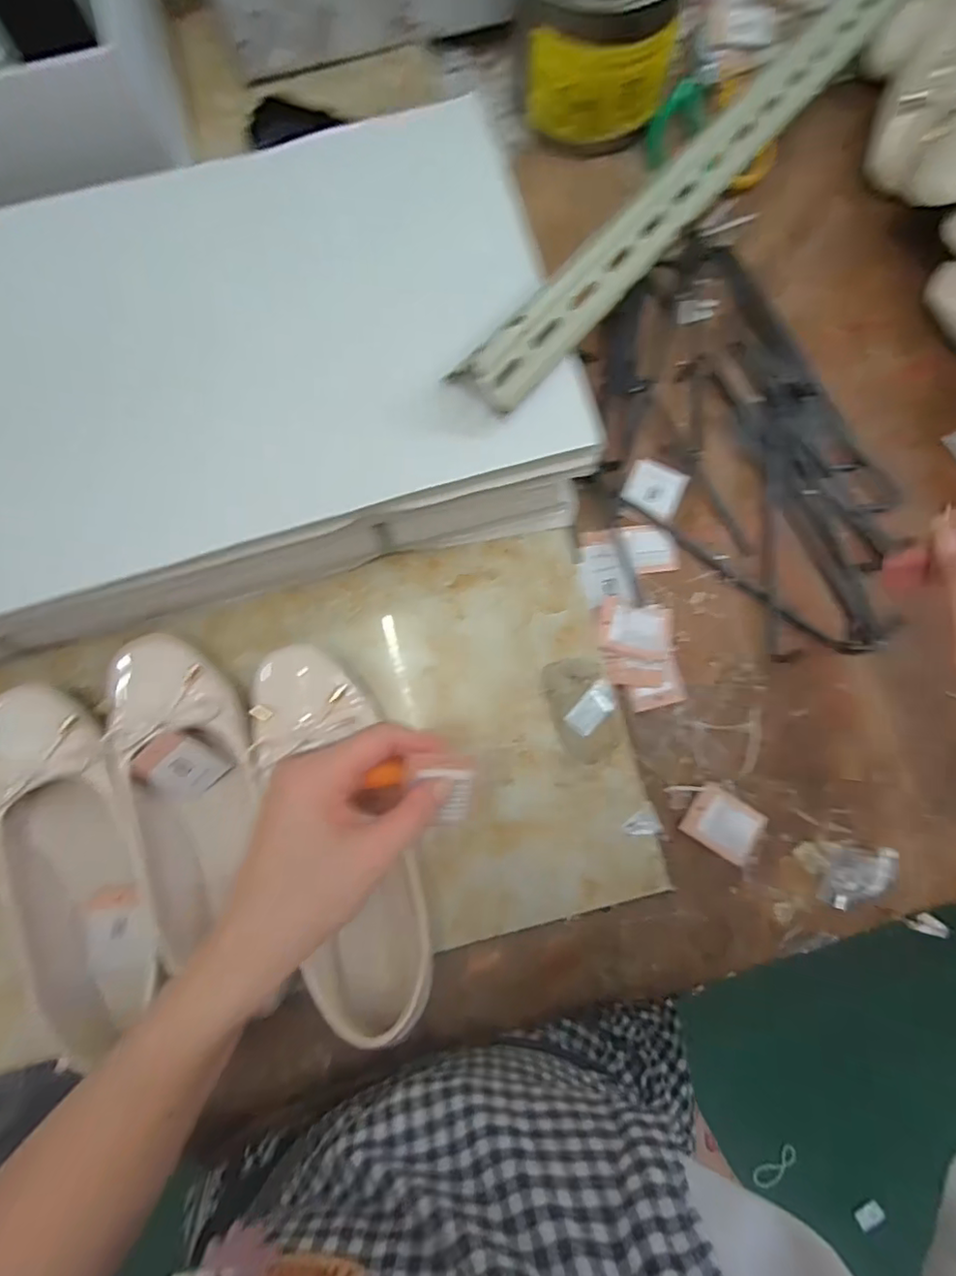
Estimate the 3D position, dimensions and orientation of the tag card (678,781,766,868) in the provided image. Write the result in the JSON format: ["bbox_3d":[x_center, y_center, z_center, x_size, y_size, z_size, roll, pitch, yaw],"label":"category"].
[{"bbox_3d":[0.173,0.130,0.421,0.049,0.006,0.040,32,83,5],"label":"tag card"}]

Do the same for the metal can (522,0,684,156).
[{"bbox_3d":[0.093,-0.483,0.472,0.131,0.127,0.117,8,81,2],"label":"metal can"}]

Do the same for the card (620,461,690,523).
[{"bbox_3d":[0.138,-0.116,0.466,0.044,0.005,0.042,25,82,4],"label":"card"}]

